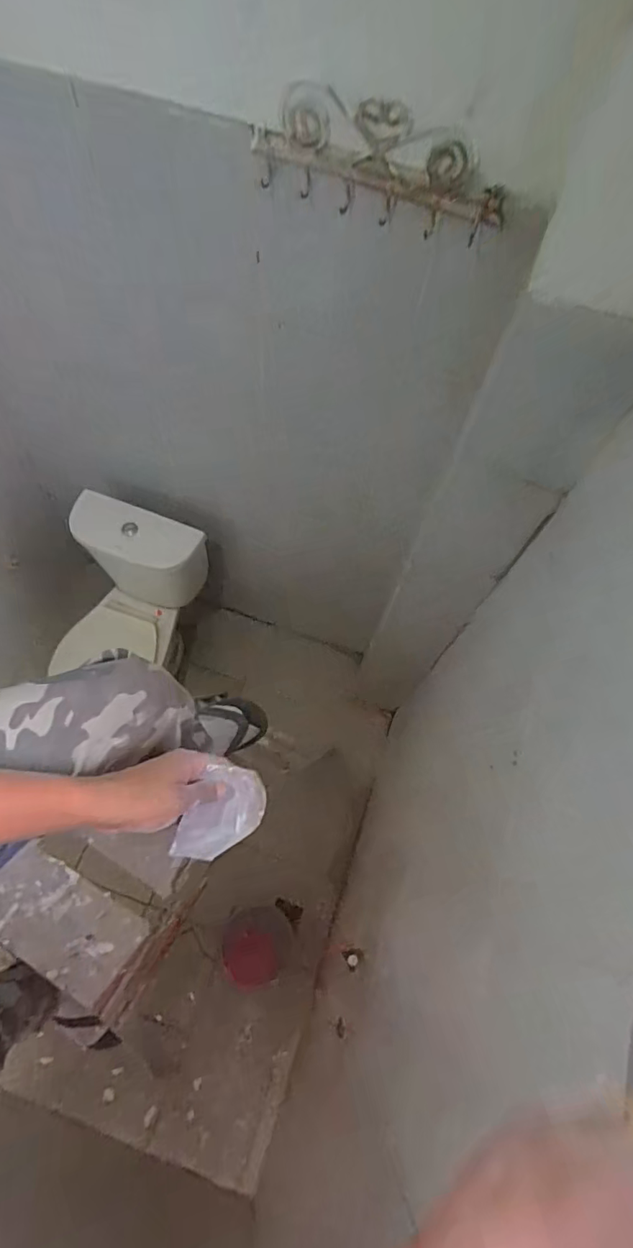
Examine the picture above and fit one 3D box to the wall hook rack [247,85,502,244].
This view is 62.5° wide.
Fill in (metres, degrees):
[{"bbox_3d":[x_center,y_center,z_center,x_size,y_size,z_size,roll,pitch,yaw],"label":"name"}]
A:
[{"bbox_3d":[0.088,-0.648,0.728,0.367,0.141,0.069,12,64,3],"label":"wall hook rack"}]

